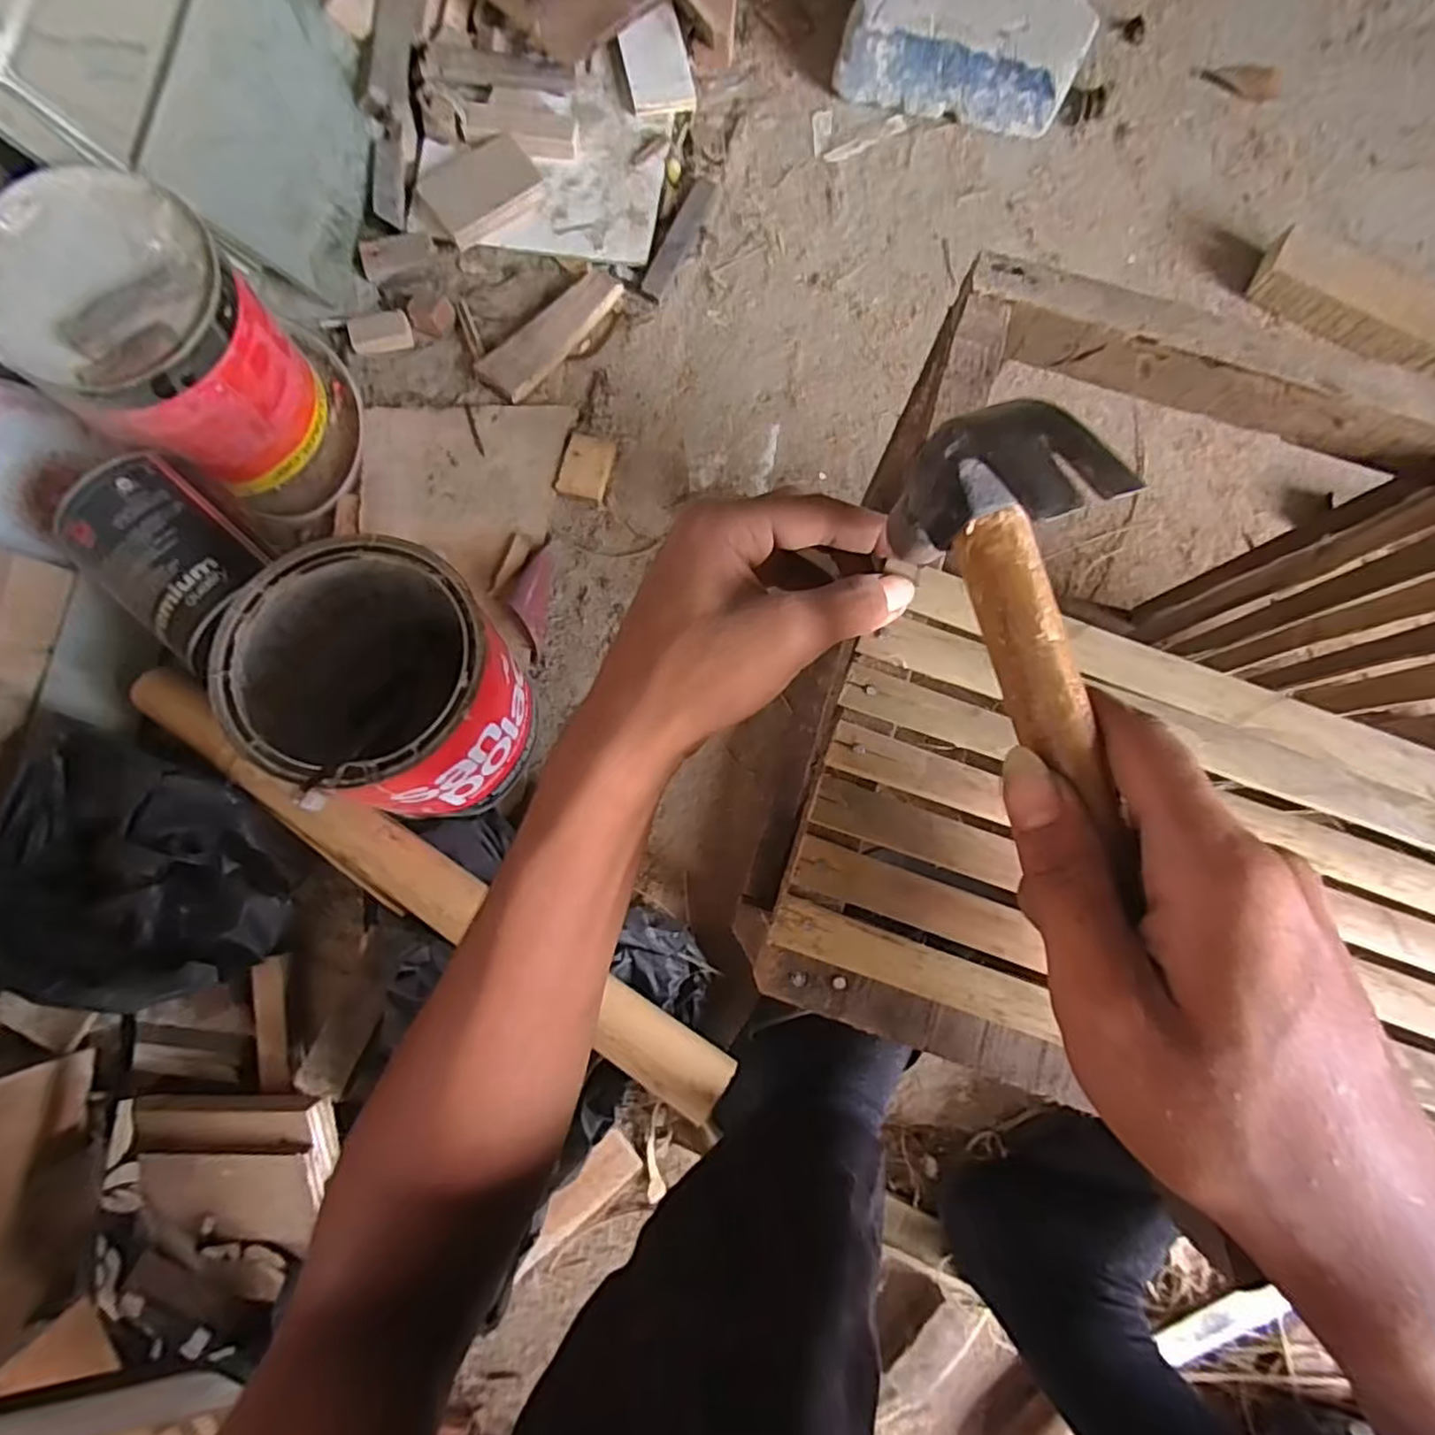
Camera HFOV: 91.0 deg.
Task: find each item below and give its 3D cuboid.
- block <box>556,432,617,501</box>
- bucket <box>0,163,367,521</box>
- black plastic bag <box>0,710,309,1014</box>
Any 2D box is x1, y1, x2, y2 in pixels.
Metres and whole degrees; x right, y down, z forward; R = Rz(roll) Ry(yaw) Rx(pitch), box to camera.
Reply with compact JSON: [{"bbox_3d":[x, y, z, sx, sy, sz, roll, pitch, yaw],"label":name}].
[{"bbox_3d":[-0.112,-0.217,0.610,0.041,0.013,0.058,13,81,1],"label":"block"},{"bbox_3d":[-0.388,-0.264,0.530,0.184,0.165,0.160,31,82,3],"label":"bucket"},{"bbox_3d":[-0.418,0.113,0.492,0.222,0.077,0.184,23,82,2],"label":"black plastic bag"}]

